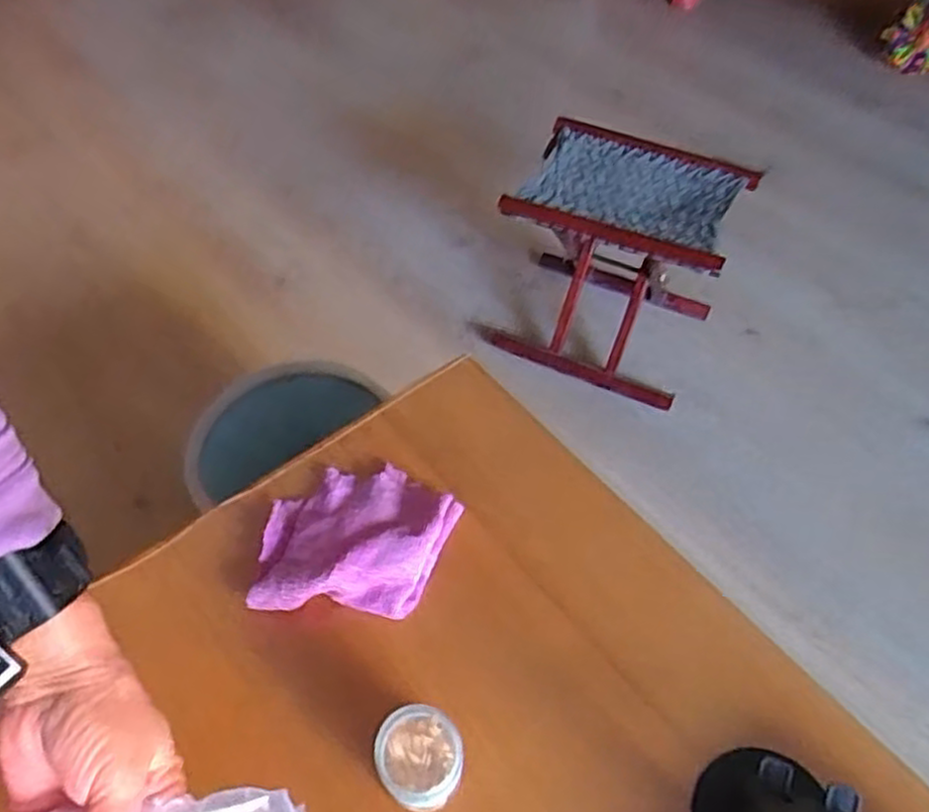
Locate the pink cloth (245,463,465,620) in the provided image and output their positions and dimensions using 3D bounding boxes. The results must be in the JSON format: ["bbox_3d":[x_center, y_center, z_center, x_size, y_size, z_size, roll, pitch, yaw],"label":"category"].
[{"bbox_3d":[-0.082,0.097,0.578,0.143,0.039,0.116,-1,54,1],"label":"pink cloth"}]

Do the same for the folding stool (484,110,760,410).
[{"bbox_3d":[0.233,-0.217,1.190,0.318,0.318,0.249,22,58,17],"label":"folding stool"}]

